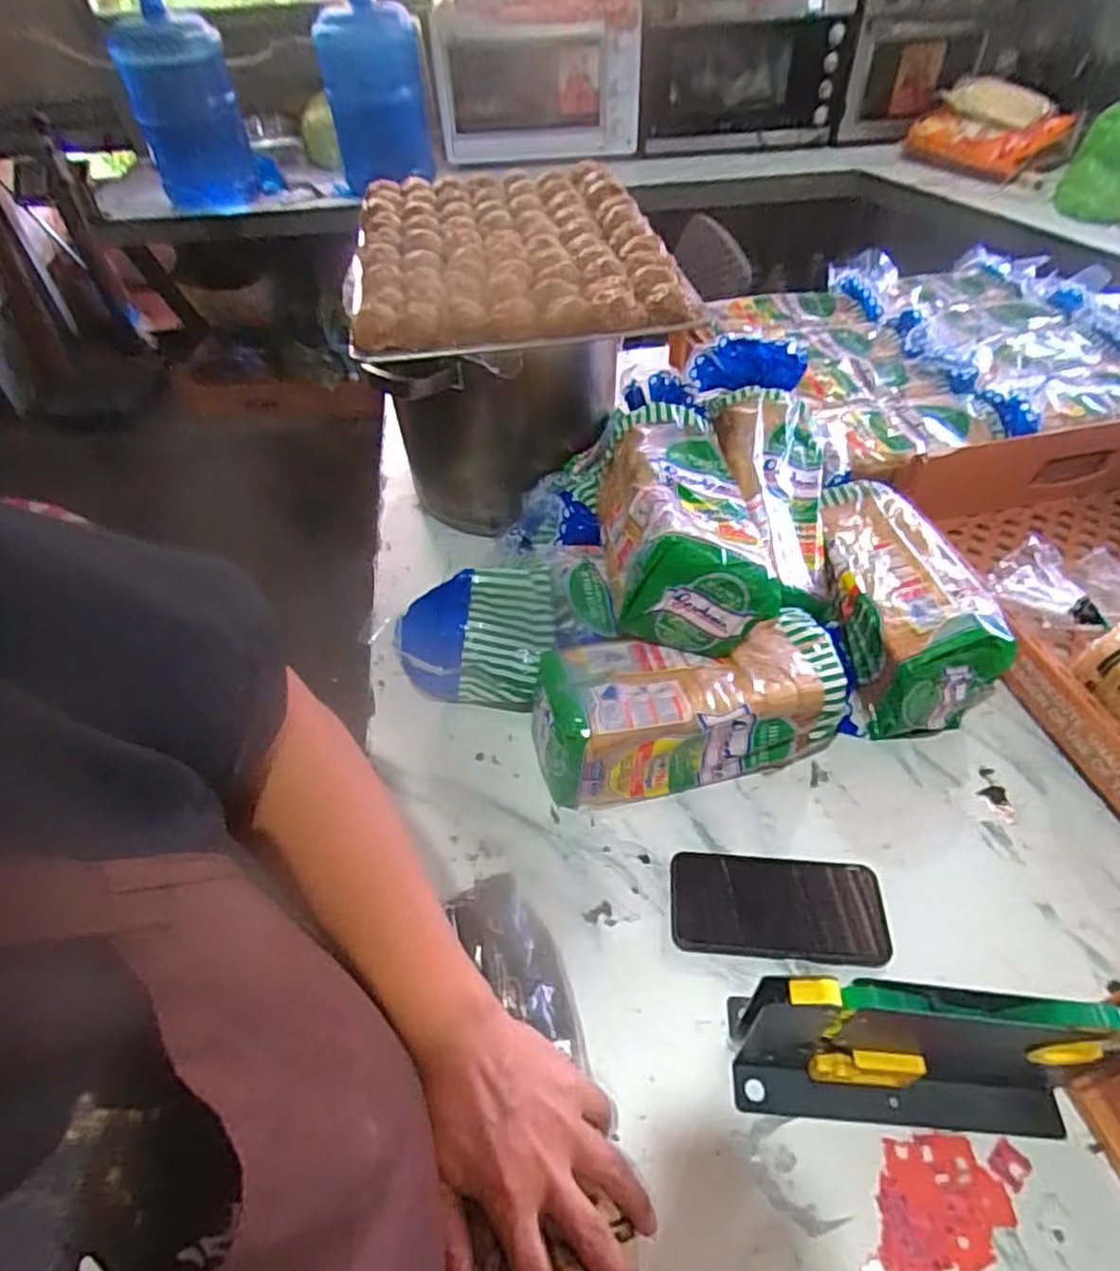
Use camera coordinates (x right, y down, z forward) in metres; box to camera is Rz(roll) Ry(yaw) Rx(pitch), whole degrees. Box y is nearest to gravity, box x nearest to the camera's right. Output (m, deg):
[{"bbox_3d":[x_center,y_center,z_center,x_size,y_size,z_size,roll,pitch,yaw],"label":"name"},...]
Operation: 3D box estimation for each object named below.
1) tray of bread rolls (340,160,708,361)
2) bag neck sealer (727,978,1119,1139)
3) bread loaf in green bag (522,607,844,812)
[{"bbox_3d":[-0.059,-0.418,0.746,0.311,0.035,0.414,-8,48,-4],"label":"tray of bread rolls"},{"bbox_3d":[0.230,0.260,0.441,0.220,0.148,0.060,3,47,5],"label":"bag neck sealer"},{"bbox_3d":[0.115,0.068,0.648,0.274,0.115,0.112,-9,47,-6],"label":"bread loaf in green bag"}]

